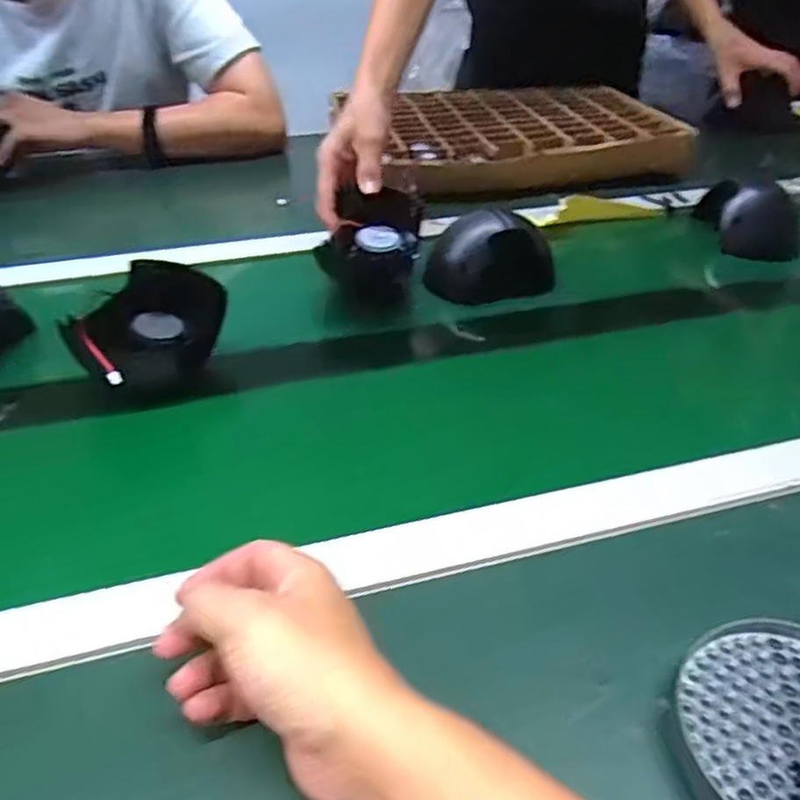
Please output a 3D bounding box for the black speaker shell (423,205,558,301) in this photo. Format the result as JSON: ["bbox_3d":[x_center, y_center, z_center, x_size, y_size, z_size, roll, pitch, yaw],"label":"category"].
[{"bbox_3d":[0.087,-0.141,0.661,0.101,0.072,0.086,-24,44,-27],"label":"black speaker shell"}]

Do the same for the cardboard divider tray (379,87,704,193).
[{"bbox_3d":[0.149,-0.358,0.940,0.418,0.065,0.300,-10,39,-12],"label":"cardboard divider tray"}]

